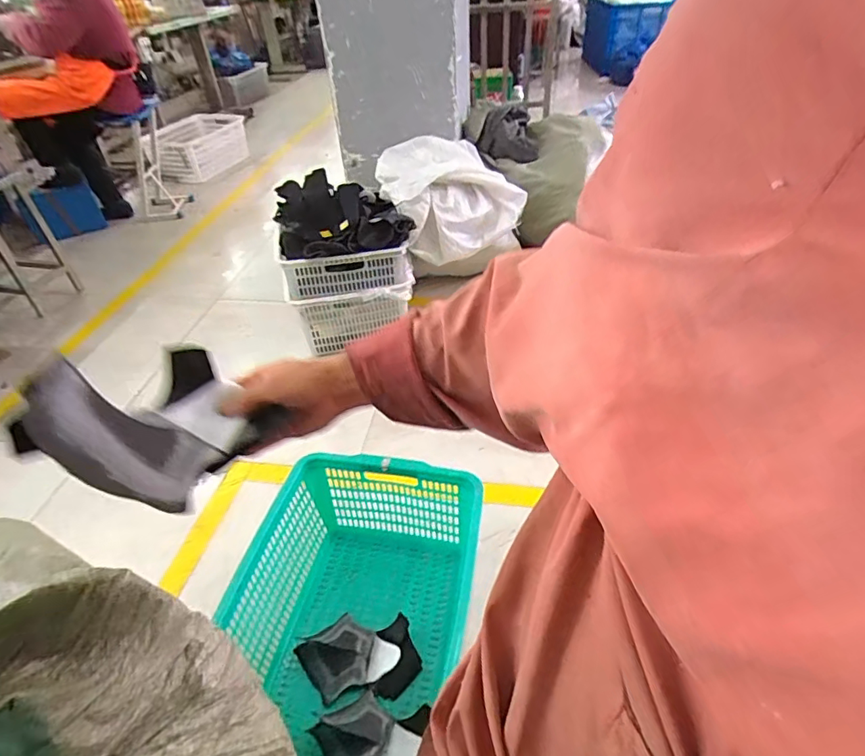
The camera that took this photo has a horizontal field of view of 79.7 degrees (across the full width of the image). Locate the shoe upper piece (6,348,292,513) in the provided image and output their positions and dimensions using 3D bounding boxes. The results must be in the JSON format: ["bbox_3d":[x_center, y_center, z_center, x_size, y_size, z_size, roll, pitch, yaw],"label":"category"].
[{"bbox_3d":[-0.223,0.020,0.427,0.102,0.131,0.179,6,44,10],"label":"shoe upper piece"}]

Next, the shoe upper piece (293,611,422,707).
[{"bbox_3d":[-0.150,0.519,0.979,0.203,0.048,0.144,-4,41,0],"label":"shoe upper piece"}]

